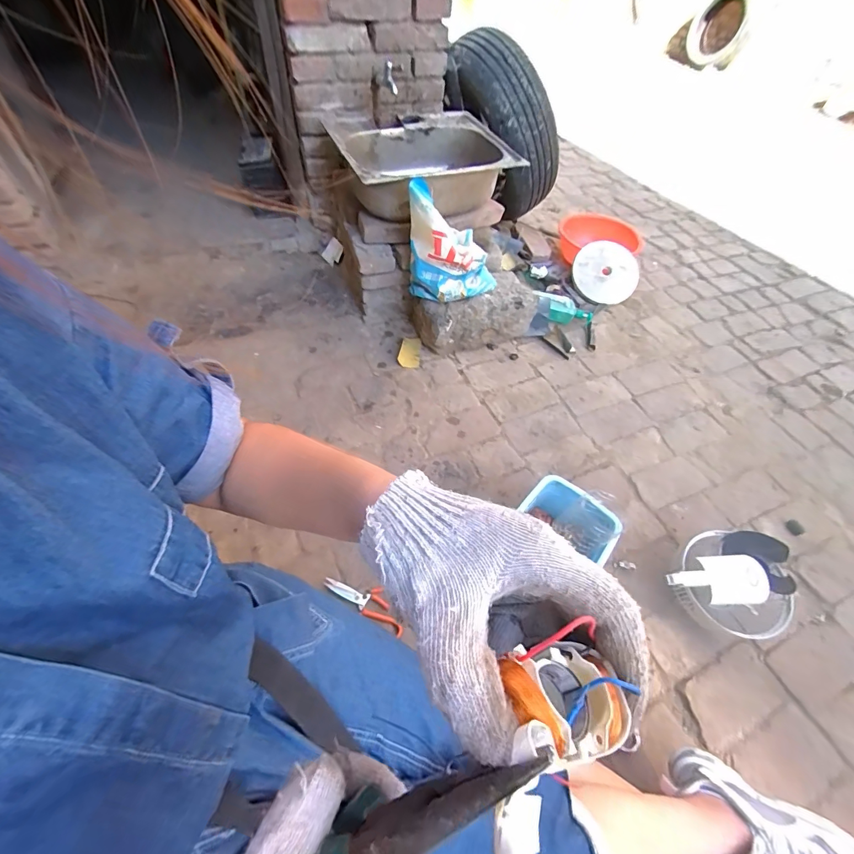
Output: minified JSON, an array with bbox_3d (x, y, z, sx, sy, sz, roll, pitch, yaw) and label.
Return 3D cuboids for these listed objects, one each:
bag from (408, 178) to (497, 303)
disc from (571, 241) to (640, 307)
[{"bbox_3d":[0.085,-0.530,1.172,0.259,0.268,0.167,-10,55,-10],"label":"bag"},{"bbox_3d":[0.723,-0.621,1.588,0.276,0.034,0.261,20,86,-11],"label":"disc"}]

